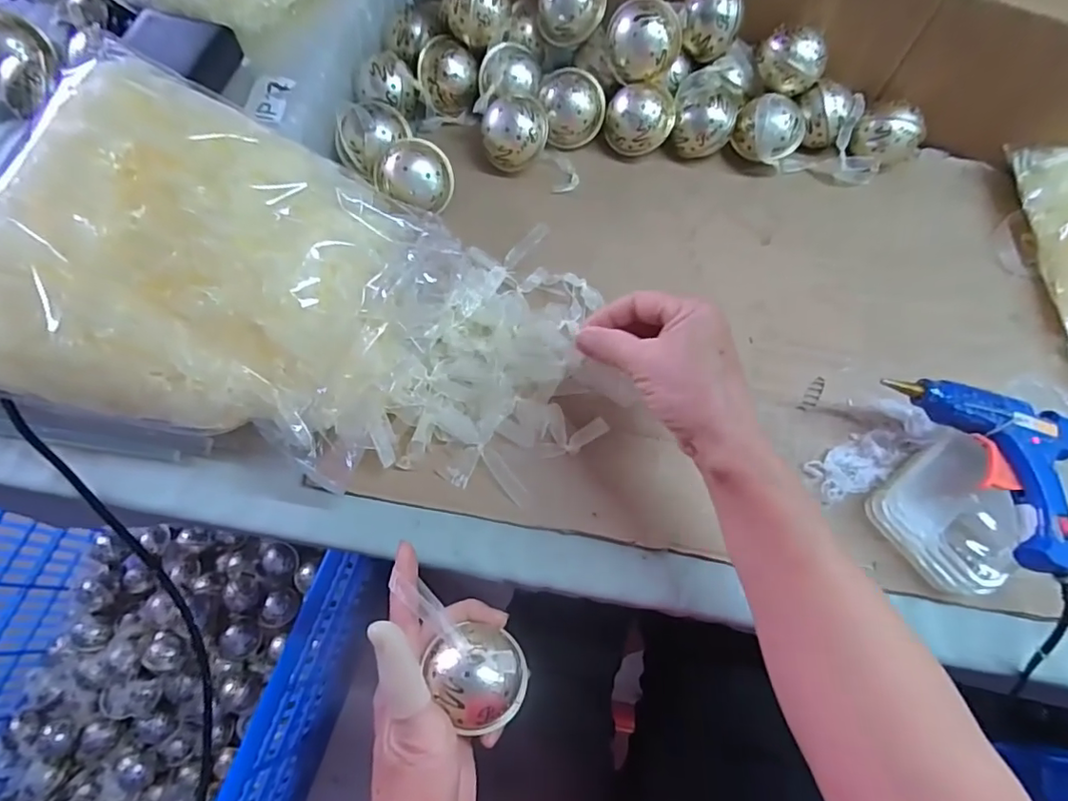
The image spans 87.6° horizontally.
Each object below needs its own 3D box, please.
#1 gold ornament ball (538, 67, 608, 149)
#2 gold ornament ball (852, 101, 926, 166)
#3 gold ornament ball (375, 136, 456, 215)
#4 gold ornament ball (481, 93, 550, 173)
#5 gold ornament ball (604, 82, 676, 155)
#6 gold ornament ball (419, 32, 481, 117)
[{"bbox_3d":[0.033,-0.258,0.491,0.055,0.049,0.059,1,69,-2],"label":"gold ornament ball"},{"bbox_3d":[0.311,-0.235,0.493,0.048,0.044,0.043,-16,71,-8],"label":"gold ornament ball"},{"bbox_3d":[-0.095,-0.174,0.454,0.060,0.059,0.060,1,69,-2],"label":"gold ornament ball"},{"bbox_3d":[-0.016,-0.230,0.477,0.054,0.053,0.059,1,69,-2],"label":"gold ornament ball"},{"bbox_3d":[0.092,-0.242,0.491,0.054,0.051,0.044,-6,70,-5],"label":"gold ornament ball"},{"bbox_3d":[-0.074,-0.282,0.486,0.051,0.044,0.047,-6,69,-5],"label":"gold ornament ball"}]

